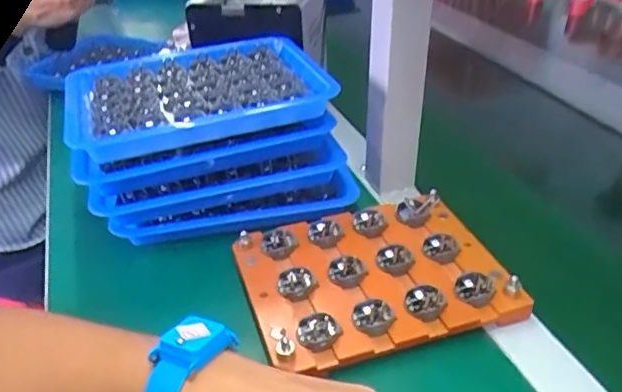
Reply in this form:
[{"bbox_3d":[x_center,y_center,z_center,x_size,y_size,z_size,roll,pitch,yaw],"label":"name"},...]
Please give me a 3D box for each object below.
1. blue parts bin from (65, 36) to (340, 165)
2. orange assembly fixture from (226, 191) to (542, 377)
[{"bbox_3d":[-0.105,-0.096,0.527,0.216,0.031,0.157,-11,34,-17],"label":"blue parts bin"},{"bbox_3d":[0.046,0.057,0.440,0.182,0.020,0.141,-10,34,-16],"label":"orange assembly fixture"}]

